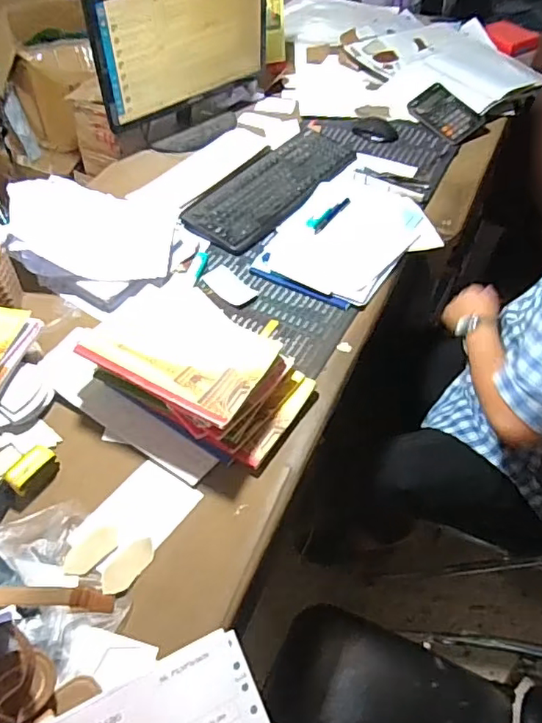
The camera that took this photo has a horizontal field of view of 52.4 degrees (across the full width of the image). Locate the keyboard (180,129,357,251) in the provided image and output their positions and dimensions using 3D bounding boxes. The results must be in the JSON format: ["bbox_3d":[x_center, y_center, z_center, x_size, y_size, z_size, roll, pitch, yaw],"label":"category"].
[{"bbox_3d":[0.009,-0.387,1.204,0.164,0.025,0.462,29,57,21],"label":"keyboard"}]

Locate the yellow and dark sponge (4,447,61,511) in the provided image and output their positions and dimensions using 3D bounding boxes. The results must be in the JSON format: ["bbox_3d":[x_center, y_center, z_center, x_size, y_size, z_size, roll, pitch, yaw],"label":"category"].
[{"bbox_3d":[-0.326,0.156,0.754,0.044,0.039,0.078,36,59,25],"label":"yellow and dark sponge"}]

